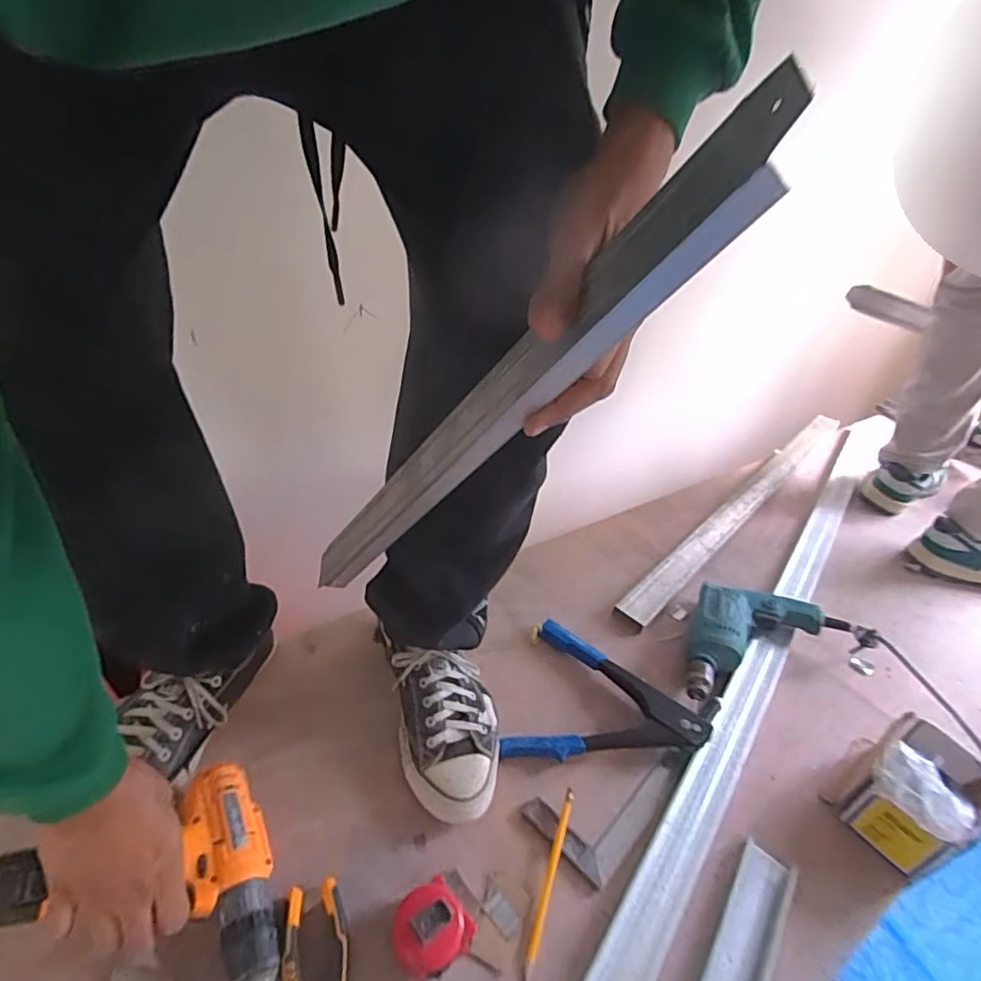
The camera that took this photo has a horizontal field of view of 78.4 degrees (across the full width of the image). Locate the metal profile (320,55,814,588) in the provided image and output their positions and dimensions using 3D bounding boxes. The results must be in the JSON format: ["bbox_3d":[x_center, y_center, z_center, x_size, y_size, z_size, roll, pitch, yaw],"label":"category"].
[{"bbox_3d":[-0.017,-0.042,0.440,0.036,0.540,0.050,-34,87,-43],"label":"metal profile"}]

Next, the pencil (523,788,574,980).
[{"bbox_3d":[0.059,0.377,0.590,0.009,0.015,0.173,15,36,13],"label":"pencil"}]

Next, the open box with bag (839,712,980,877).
[{"bbox_3d":[0.488,0.343,0.674,0.167,0.079,0.129,-14,39,-29],"label":"open box with bag"}]

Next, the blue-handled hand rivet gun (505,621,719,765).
[{"bbox_3d":[0.153,0.263,0.744,0.236,0.043,0.198,14,35,10],"label":"blue-handled hand rivet gun"}]

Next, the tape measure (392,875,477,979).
[{"bbox_3d":[-0.053,0.388,0.533,0.069,0.039,0.063,-21,43,-36],"label":"tape measure"}]

